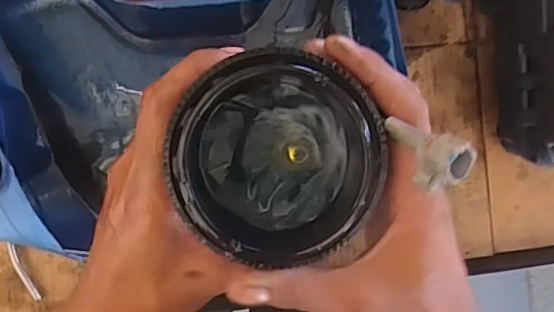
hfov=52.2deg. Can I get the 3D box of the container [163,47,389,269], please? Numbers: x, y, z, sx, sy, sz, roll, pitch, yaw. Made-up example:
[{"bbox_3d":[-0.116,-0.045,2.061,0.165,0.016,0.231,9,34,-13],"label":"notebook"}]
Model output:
[{"bbox_3d":[0.000,0.001,0.275,0.094,0.052,0.097,-1,94,-7],"label":"container"}]

